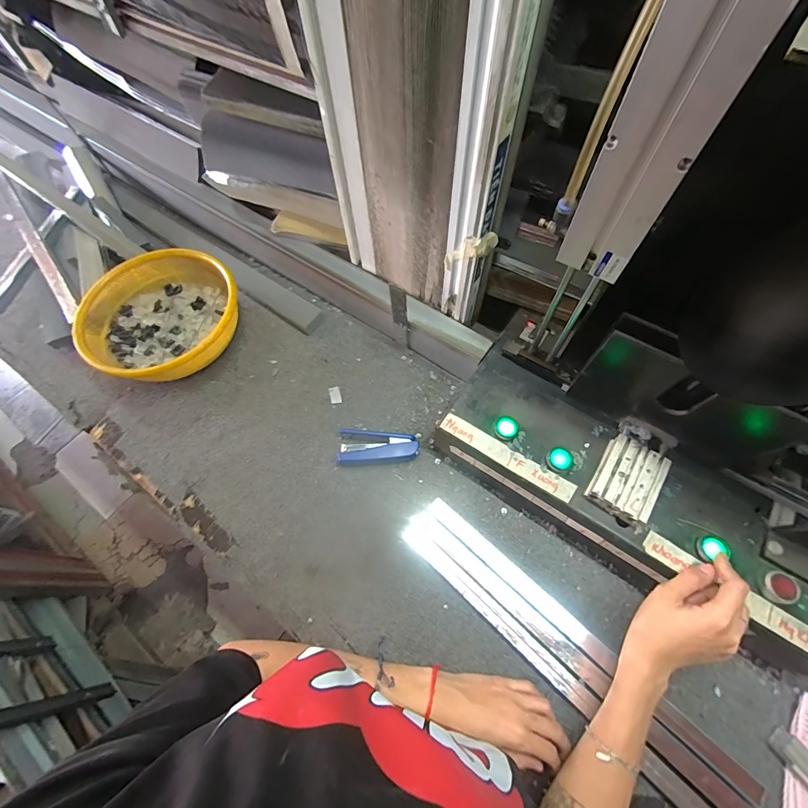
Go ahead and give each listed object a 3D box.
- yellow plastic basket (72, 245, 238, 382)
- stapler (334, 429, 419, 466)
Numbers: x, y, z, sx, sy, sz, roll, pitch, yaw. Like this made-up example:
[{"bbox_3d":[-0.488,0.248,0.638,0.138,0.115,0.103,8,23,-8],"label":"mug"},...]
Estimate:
[{"bbox_3d":[-0.370,-0.135,0.578,0.223,0.093,0.219,0,64,1],"label":"yellow plastic basket"},{"bbox_3d":[-0.036,0.059,0.514,0.110,0.029,0.055,2,64,2],"label":"stapler"}]

